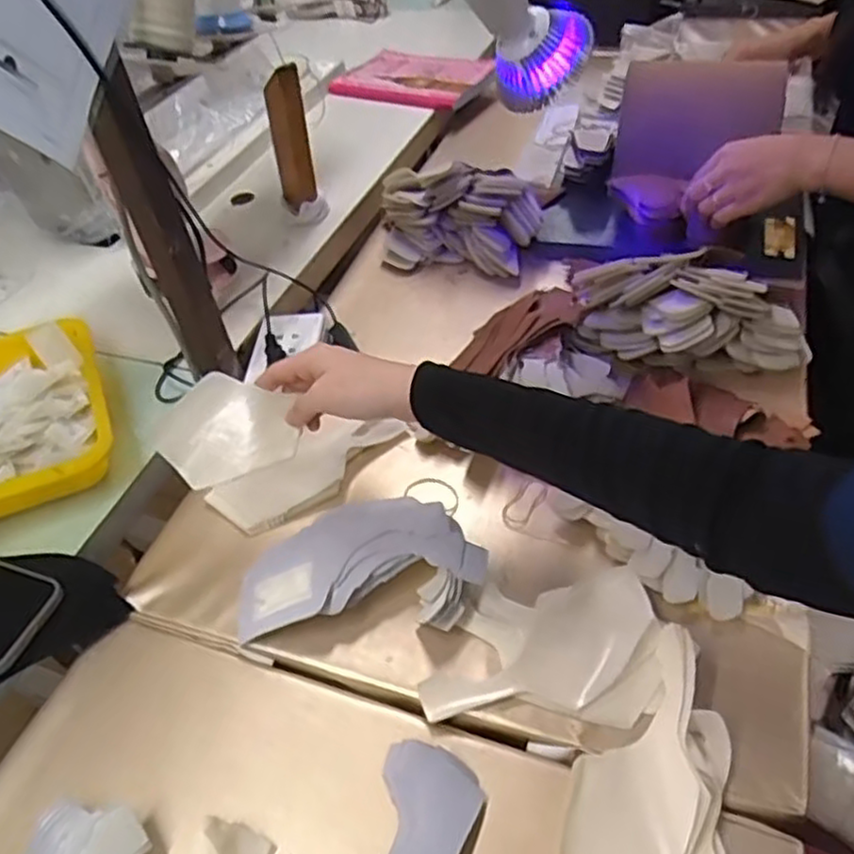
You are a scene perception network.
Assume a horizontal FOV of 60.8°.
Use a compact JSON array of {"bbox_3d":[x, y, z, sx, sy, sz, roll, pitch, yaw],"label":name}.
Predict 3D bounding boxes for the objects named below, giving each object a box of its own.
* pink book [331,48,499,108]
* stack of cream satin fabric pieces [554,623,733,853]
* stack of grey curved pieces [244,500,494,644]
[{"bbox_3d":[-0.027,-0.579,1.210,0.232,0.023,0.156,23,61,26],"label":"pink book"},{"bbox_3d":[0.143,0.223,0.454,0.096,0.037,0.192,13,50,19],"label":"stack of cream satin fabric pieces"},{"bbox_3d":[-0.053,0.101,0.583,0.194,0.040,0.121,-4,46,4],"label":"stack of grey curved pieces"}]

